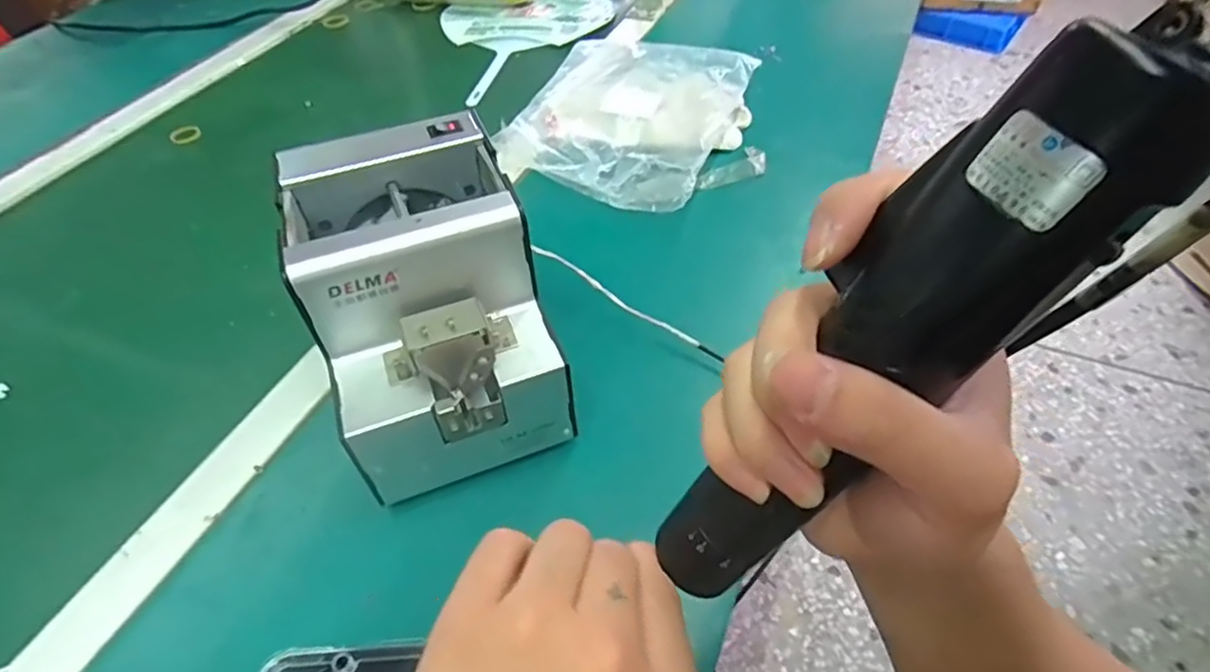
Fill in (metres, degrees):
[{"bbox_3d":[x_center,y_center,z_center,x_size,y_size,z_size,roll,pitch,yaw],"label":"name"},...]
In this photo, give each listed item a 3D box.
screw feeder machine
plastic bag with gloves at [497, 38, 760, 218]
[{"bbox_3d":[-0.111,-0.014,0.394,0.137,0.148,0.173,-20,51,-14],"label":"screw feeder machine"},{"bbox_3d":[0.029,-0.217,0.645,0.219,0.047,0.247,21,53,20],"label":"plastic bag with gloves"}]

